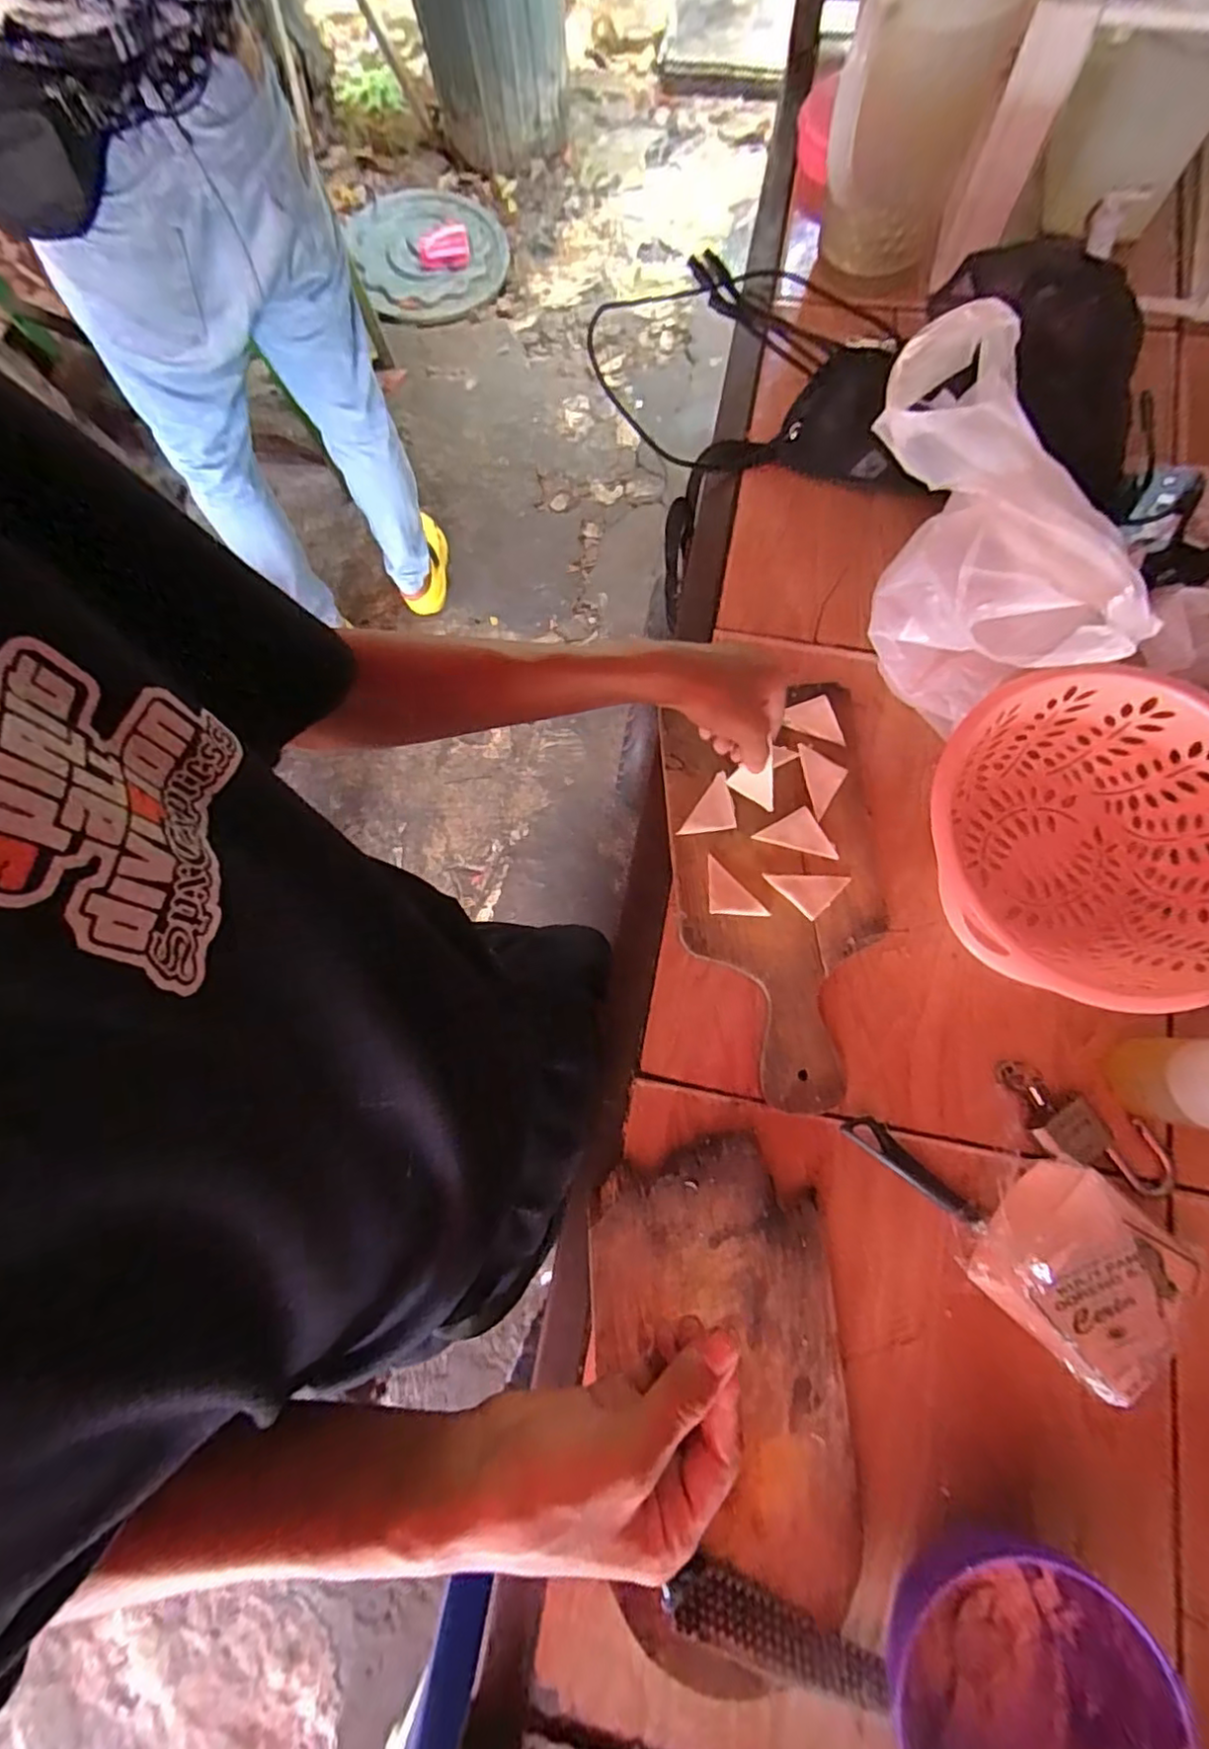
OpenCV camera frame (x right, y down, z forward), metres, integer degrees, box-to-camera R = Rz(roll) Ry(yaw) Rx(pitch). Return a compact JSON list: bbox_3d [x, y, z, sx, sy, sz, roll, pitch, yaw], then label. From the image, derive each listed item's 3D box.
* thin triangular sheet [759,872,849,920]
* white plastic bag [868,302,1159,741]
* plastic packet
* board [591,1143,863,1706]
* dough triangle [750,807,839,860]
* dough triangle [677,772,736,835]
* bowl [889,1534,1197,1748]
[{"bbox_3d":[0.162,0.017,0.506,0.064,0.004,0.034,1,77,6],"label":"thin triangular sheet"},{"bbox_3d":[0.251,-0.218,0.466,0.091,0.184,0.229,-27,78,-2],"label":"white plastic bag"},{"bbox_3d":[0.327,0.267,0.421,0.128,0.065,0.114,42,84,11],"label":"plastic packet"},{"bbox_3d":[0.080,0.353,0.429,0.163,0.023,0.301,-4,77,5],"label":"board"},{"bbox_3d":[0.159,-0.037,0.517,0.066,0.004,0.035,15,79,9],"label":"dough triangle"},{"bbox_3d":[0.082,-0.057,0.522,0.046,0.004,0.046,-7,86,-2],"label":"dough triangle"},{"bbox_3d":[0.237,0.459,0.363,0.148,0.060,0.151,0,76,2],"label":"bowl"}]

